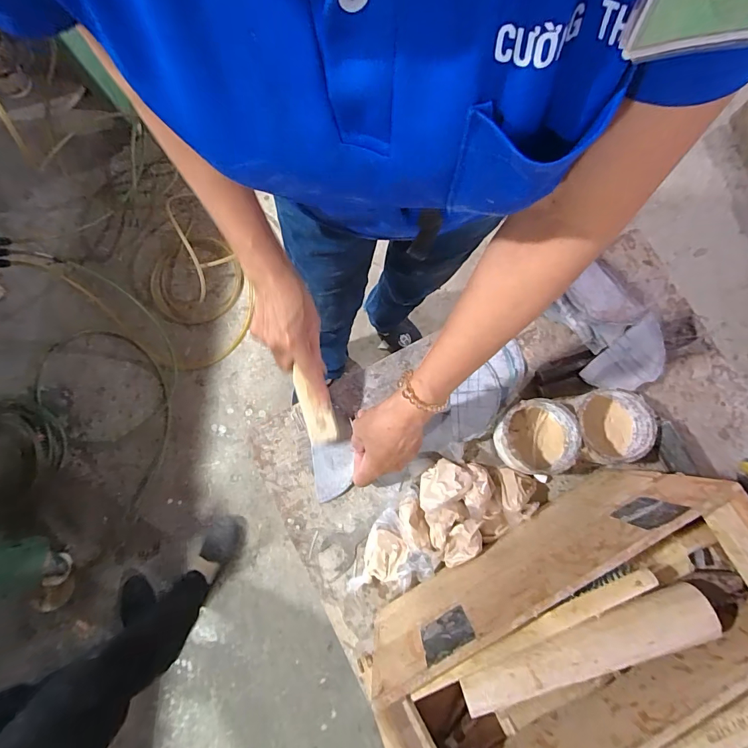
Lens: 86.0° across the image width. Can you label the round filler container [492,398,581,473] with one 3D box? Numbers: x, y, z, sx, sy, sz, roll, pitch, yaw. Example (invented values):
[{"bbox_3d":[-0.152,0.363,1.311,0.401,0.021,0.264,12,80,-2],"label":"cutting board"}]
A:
[{"bbox_3d":[0.184,0.072,0.460,0.081,0.055,0.079,0,80,1],"label":"round filler container"}]

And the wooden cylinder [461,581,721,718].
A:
[{"bbox_3d":[0.163,0.214,0.314,0.195,0.032,0.031,-18,80,-2],"label":"wooden cylinder"}]

